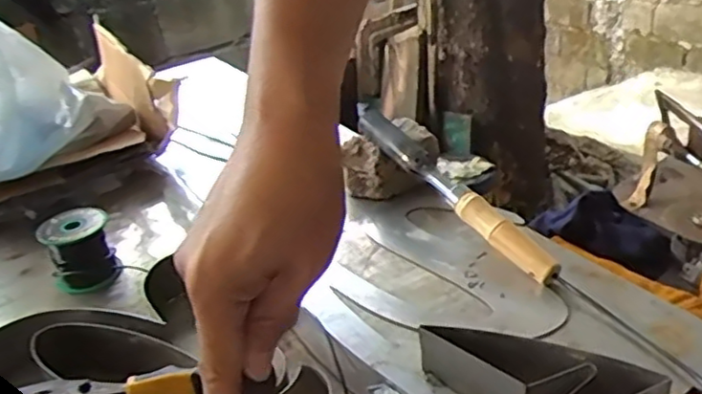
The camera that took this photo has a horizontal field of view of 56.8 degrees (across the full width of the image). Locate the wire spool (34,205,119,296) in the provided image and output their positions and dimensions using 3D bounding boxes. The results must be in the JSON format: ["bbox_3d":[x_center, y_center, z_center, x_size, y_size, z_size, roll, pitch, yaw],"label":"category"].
[{"bbox_3d":[-0.292,0.057,0.699,0.066,0.077,0.053,-17,33,-16],"label":"wire spool"}]

